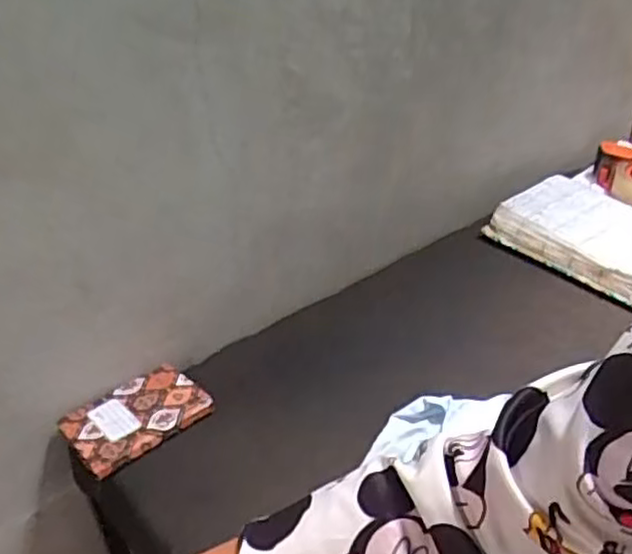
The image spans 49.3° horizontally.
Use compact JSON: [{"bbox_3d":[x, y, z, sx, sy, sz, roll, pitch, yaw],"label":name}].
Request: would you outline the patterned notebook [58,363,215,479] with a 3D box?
[{"bbox_3d":[-0.208,0.159,0.801,0.151,0.012,0.107,-26,39,-28],"label":"patterned notebook"}]

